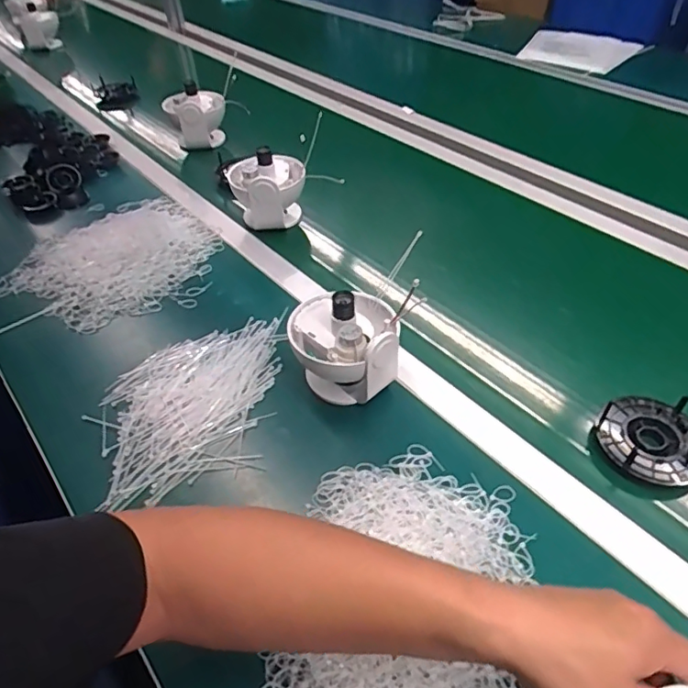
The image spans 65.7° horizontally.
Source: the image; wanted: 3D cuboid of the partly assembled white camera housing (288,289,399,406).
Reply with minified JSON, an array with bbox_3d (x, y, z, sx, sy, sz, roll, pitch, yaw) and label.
[{"bbox_3d":[0.001,-0.007,0.580,0.109,0.102,0.117,-5,45,0],"label":"partly assembled white camera housing"}]

